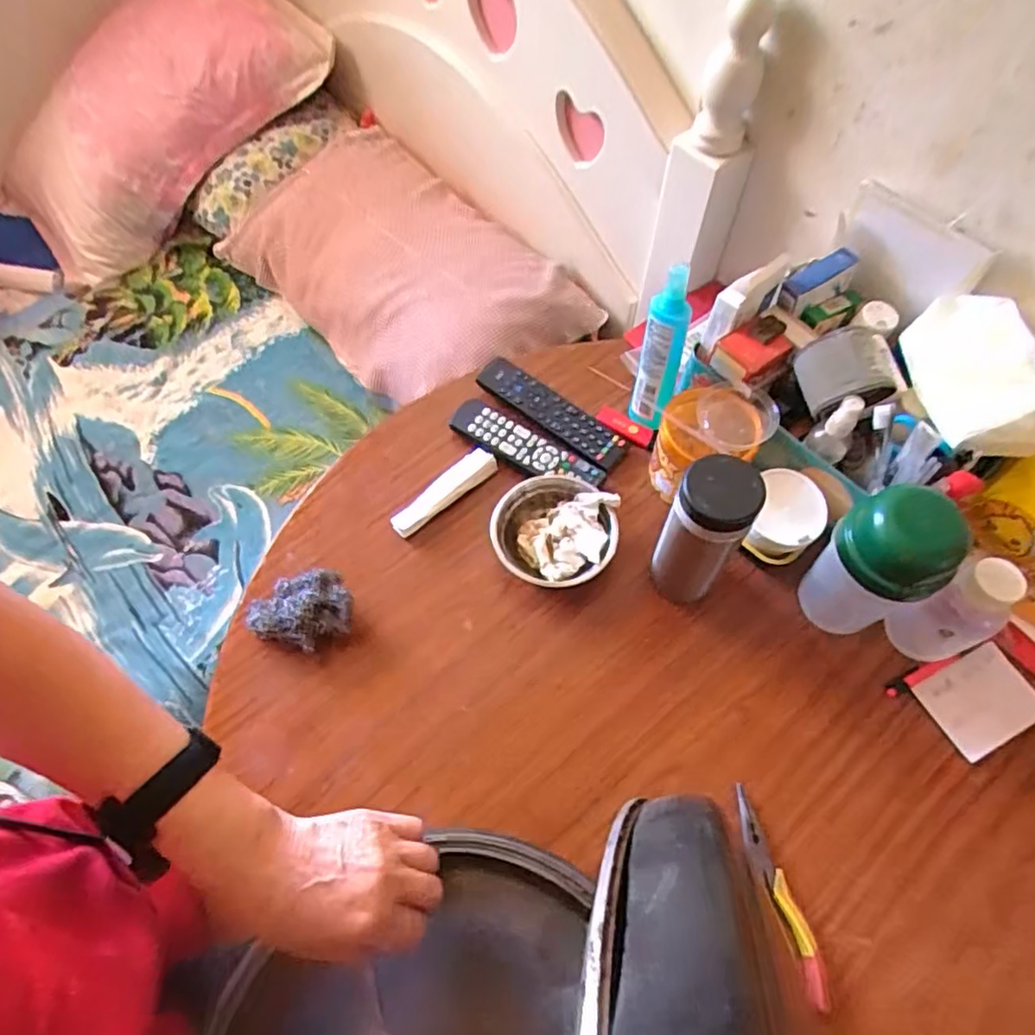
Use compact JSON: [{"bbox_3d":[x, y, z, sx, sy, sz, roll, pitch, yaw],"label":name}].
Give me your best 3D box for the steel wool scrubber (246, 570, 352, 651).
[{"bbox_3d":[-0.211,0.089,0.628,0.107,0.048,0.076,14,64,9],"label":"steel wool scrubber"}]

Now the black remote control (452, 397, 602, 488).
[{"bbox_3d":[0.009,-0.080,0.721,0.184,0.019,0.045,30,67,16],"label":"black remote control"}]

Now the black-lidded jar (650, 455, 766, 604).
[{"bbox_3d":[0.165,0.018,0.580,0.064,0.174,0.068,26,66,14],"label":"black-lidded jar"}]

